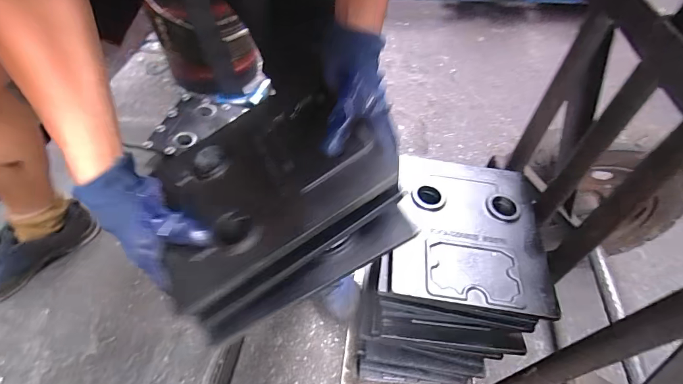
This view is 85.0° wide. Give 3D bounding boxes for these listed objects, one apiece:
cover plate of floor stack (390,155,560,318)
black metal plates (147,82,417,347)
[{"bbox_3d":[0.186,0.051,0.547,0.211,0.024,0.252,8,49,5],"label":"cover plate of floor stack"},{"bbox_3d":[-0.079,-0.005,0.410,0.241,0.063,0.238,-29,66,1],"label":"black metal plates"}]

